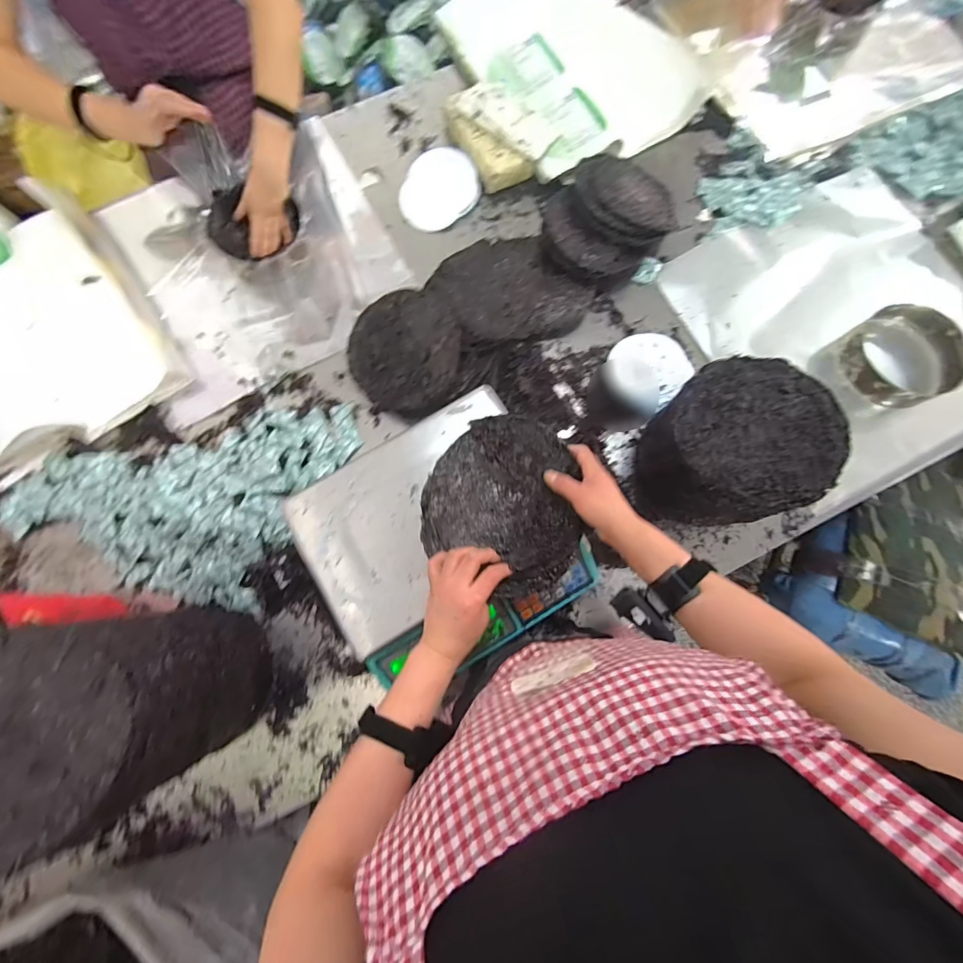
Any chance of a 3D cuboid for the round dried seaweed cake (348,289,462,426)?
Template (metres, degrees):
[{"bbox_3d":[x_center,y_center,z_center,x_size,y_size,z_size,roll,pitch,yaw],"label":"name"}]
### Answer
[{"bbox_3d":[-0.128,-0.217,0.738,0.198,0.041,0.214,-1,87,14],"label":"round dried seaweed cake"}]

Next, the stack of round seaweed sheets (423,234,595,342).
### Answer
[{"bbox_3d":[0.047,-0.338,0.768,0.242,0.071,0.224,-36,80,-7],"label":"stack of round seaweed sheets"}]

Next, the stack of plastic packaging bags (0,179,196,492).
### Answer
[{"bbox_3d":[-0.793,-0.290,0.760,0.352,0.053,0.478,-33,80,-7],"label":"stack of plastic packaging bags"}]

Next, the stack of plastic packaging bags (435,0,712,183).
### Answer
[{"bbox_3d":[0.188,-0.889,0.895,0.416,0.052,0.510,-28,79,-6],"label":"stack of plastic packaging bags"}]

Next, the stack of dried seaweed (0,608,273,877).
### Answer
[{"bbox_3d":[-0.414,0.259,0.514,0.186,0.311,0.183,-10,77,-1],"label":"stack of dried seaweed"}]

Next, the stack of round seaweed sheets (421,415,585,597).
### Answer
[{"bbox_3d":[0.032,0.021,0.531,0.193,0.030,0.197,26,79,6],"label":"stack of round seaweed sheets"}]

